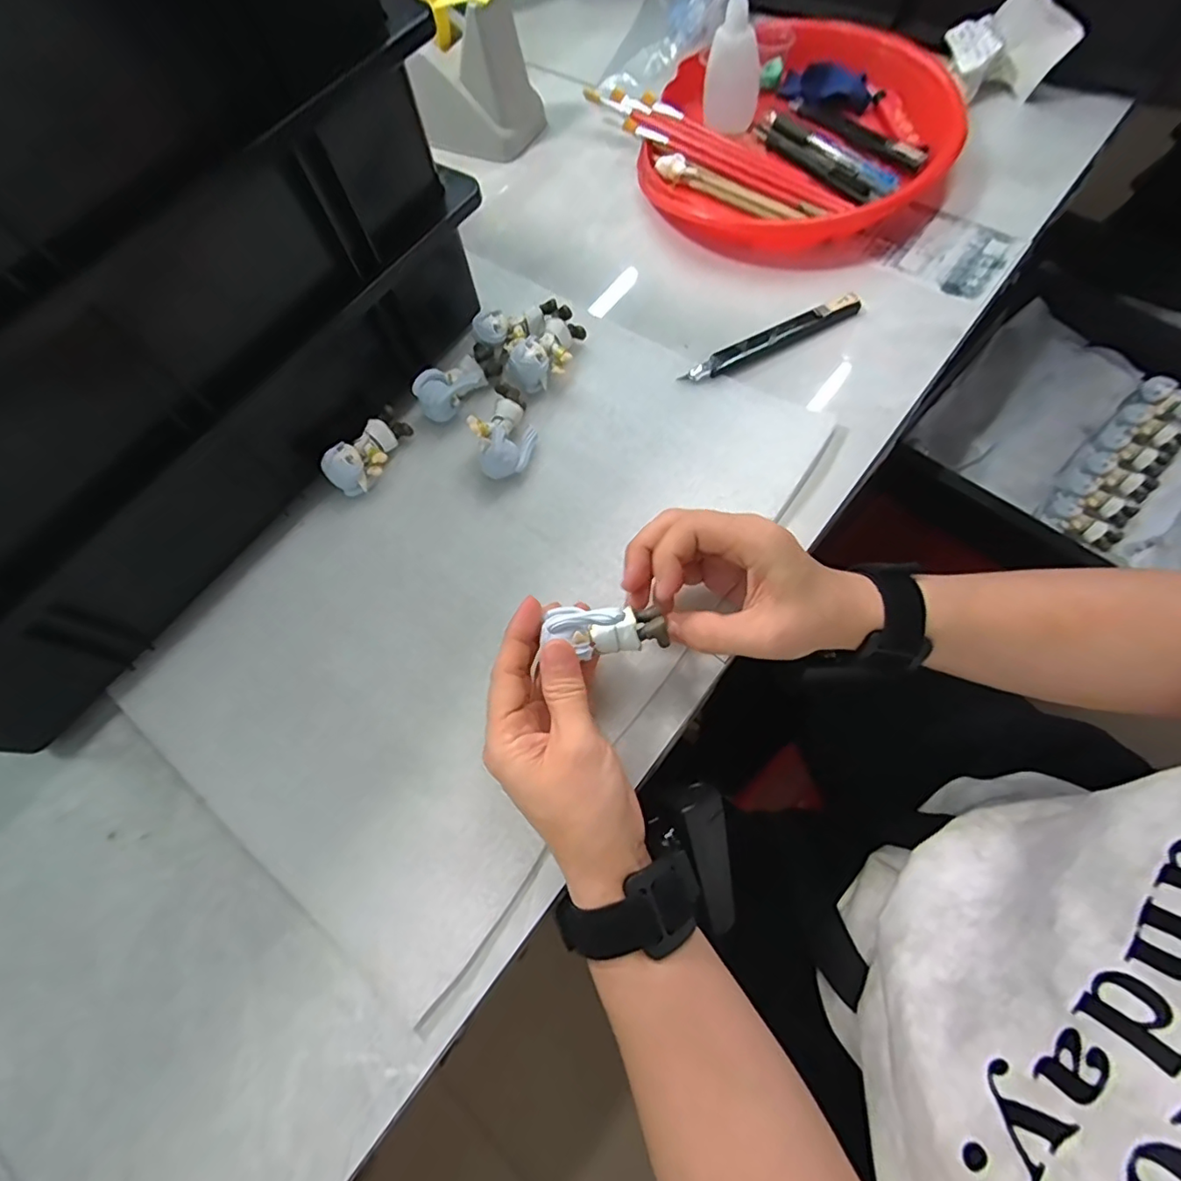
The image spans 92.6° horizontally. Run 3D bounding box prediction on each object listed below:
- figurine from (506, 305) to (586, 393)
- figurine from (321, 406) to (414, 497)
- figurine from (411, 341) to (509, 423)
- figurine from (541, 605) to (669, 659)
[{"bbox_3d":[-0.028,-0.167,0.395,0.032,0.026,0.066,29,73,10],"label":"figurine"},{"bbox_3d":[-0.146,-0.092,0.379,0.029,0.024,0.062,34,74,11],"label":"figurine"},{"bbox_3d":[-0.090,-0.149,0.398,0.029,0.024,0.071,41,76,13],"label":"figurine"},{"bbox_3d":[0.008,0.019,0.280,0.061,0.022,0.026,2,71,-4],"label":"figurine"}]

